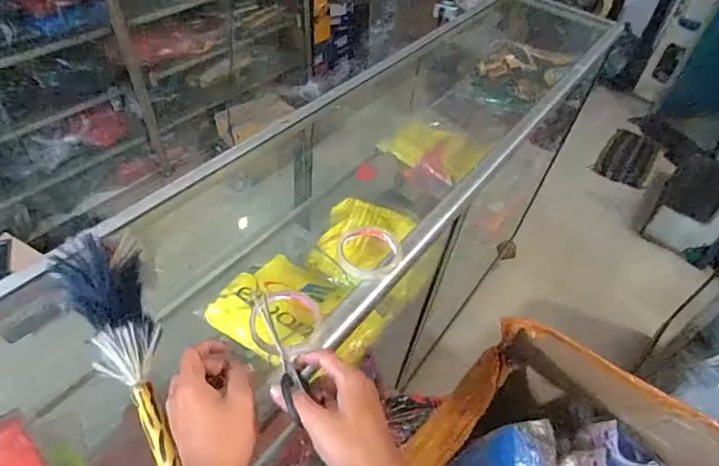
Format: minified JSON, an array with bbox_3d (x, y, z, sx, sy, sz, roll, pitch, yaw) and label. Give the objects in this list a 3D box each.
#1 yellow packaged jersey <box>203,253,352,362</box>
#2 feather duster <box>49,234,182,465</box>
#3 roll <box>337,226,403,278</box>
[{"bbox_3d":[-0.146,0.119,0.812,0.180,0.060,0.204,31,51,22],"label":"yellow packaged jersey"},{"bbox_3d":[-0.250,0.119,0.502,0.084,0.047,0.306,-25,54,-26],"label":"feather duster"},{"bbox_3d":[0.017,0.025,0.659,0.083,0.028,0.082,38,54,27],"label":"roll"}]

